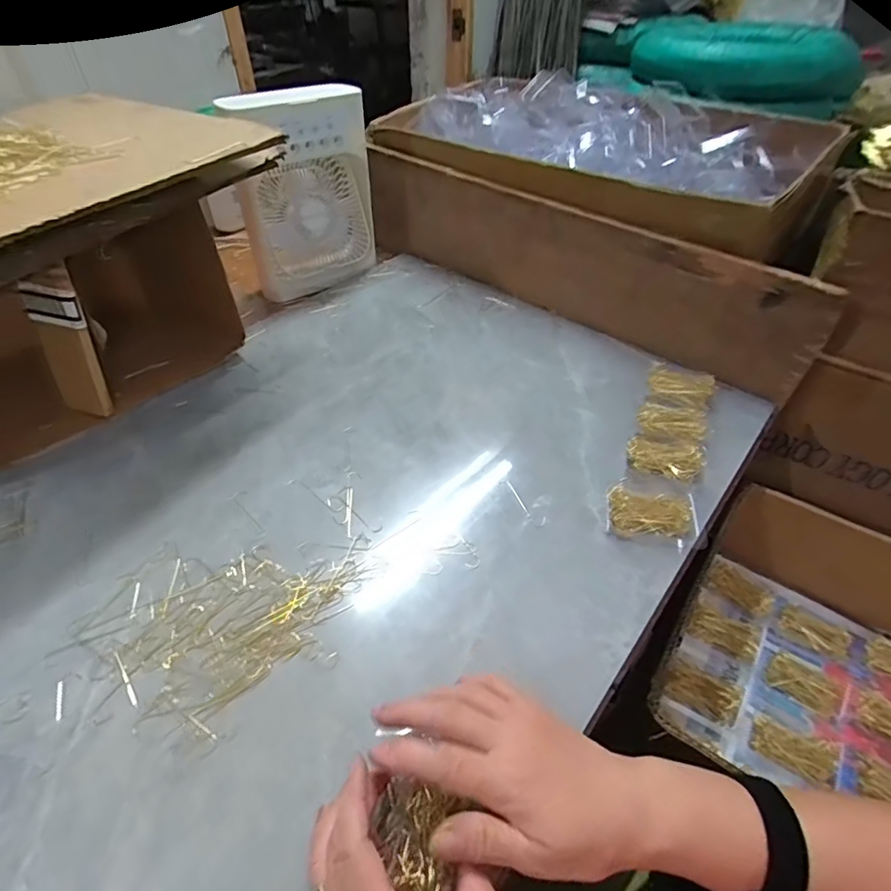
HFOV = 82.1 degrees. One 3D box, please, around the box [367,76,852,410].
[{"bbox_3d":[0.245,-0.362,0.752,0.661,0.212,0.371,36,55,29],"label":"box"}]

